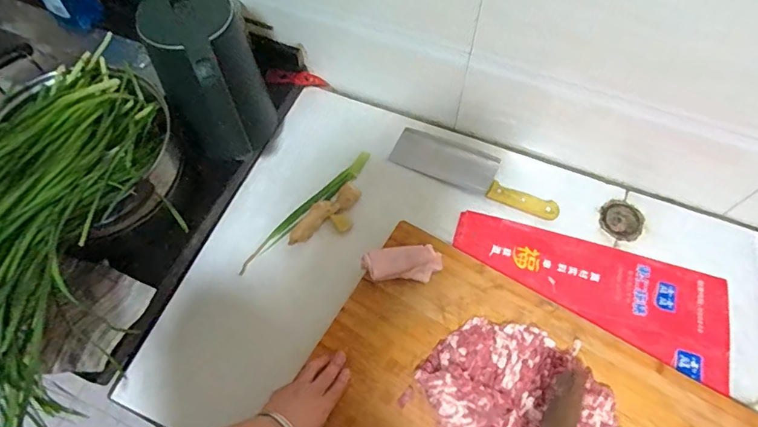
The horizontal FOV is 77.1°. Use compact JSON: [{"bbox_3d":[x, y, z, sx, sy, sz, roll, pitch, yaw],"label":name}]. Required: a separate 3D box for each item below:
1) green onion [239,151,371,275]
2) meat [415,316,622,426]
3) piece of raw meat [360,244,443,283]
[{"bbox_3d":[-0.118,-0.007,0.770,0.275,0.023,0.030,-40,69,-17],"label":"green onion"},{"bbox_3d":[0.182,0.247,0.600,0.212,0.034,0.239,-19,65,-9],"label":"meat"},{"bbox_3d":[0.033,0.073,0.692,0.114,0.031,0.048,-1,63,0],"label":"piece of raw meat"}]

